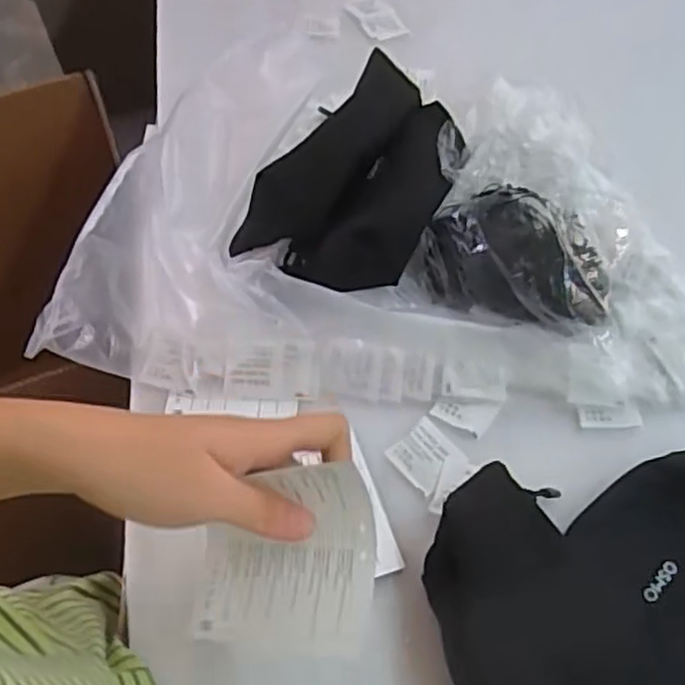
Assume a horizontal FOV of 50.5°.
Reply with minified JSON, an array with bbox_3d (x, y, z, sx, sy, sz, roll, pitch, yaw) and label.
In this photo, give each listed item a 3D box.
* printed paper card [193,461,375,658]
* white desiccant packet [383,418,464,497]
[{"bbox_3d":[-0.028,0.099,0.324,0.081,0.063,0.065,2,55,4],"label":"printed paper card"},{"bbox_3d":[0.053,0.070,0.458,0.039,0.004,0.038,-38,62,-22],"label":"white desiccant packet"}]

